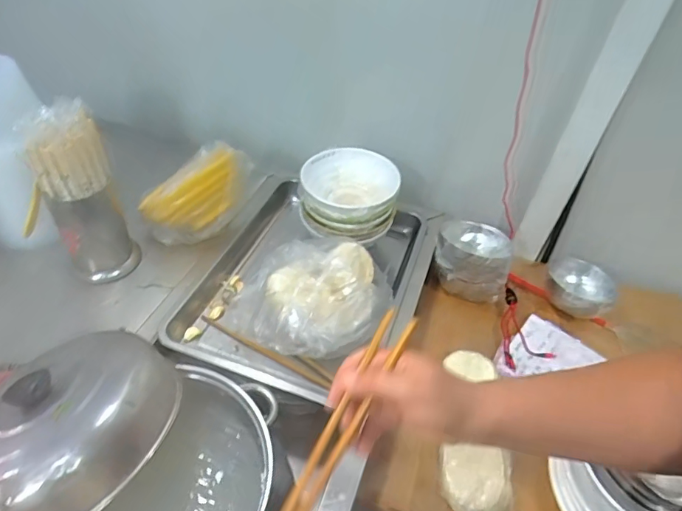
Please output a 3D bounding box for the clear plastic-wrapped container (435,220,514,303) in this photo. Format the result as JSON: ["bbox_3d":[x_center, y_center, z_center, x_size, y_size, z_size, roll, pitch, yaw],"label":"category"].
[{"bbox_3d":[0.253,-0.001,0.936,0.133,0.114,0.130,12,44,5],"label":"clear plastic-wrapped container"}]

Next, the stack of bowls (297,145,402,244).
[{"bbox_3d":[0.015,-0.117,0.928,0.184,0.102,0.179,6,44,-1],"label":"stack of bowls"}]

